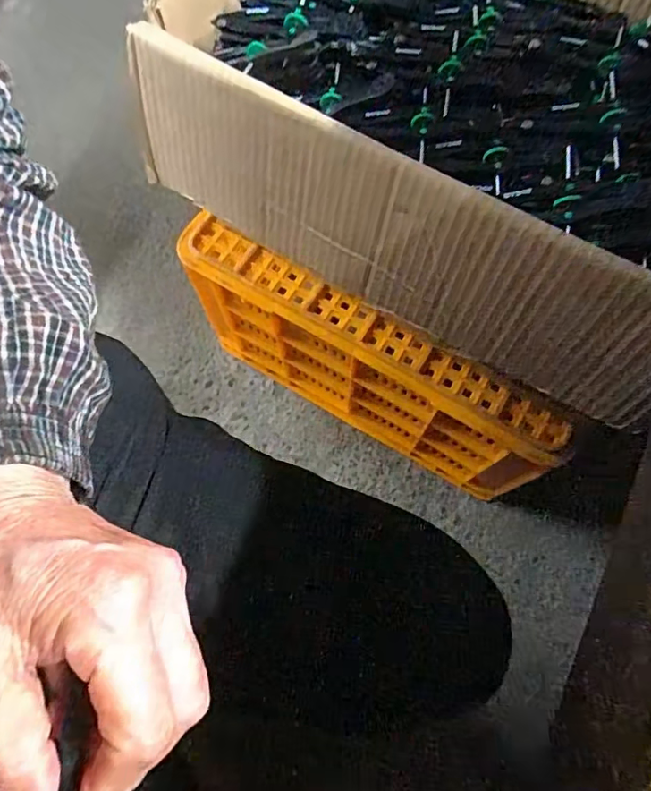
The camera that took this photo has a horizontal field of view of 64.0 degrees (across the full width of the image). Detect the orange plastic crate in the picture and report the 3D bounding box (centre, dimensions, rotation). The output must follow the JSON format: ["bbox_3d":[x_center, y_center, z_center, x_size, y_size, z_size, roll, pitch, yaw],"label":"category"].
[{"bbox_3d":[0.044,-0.026,0.664,0.453,0.254,0.065,31,77,11],"label":"orange plastic crate"}]

